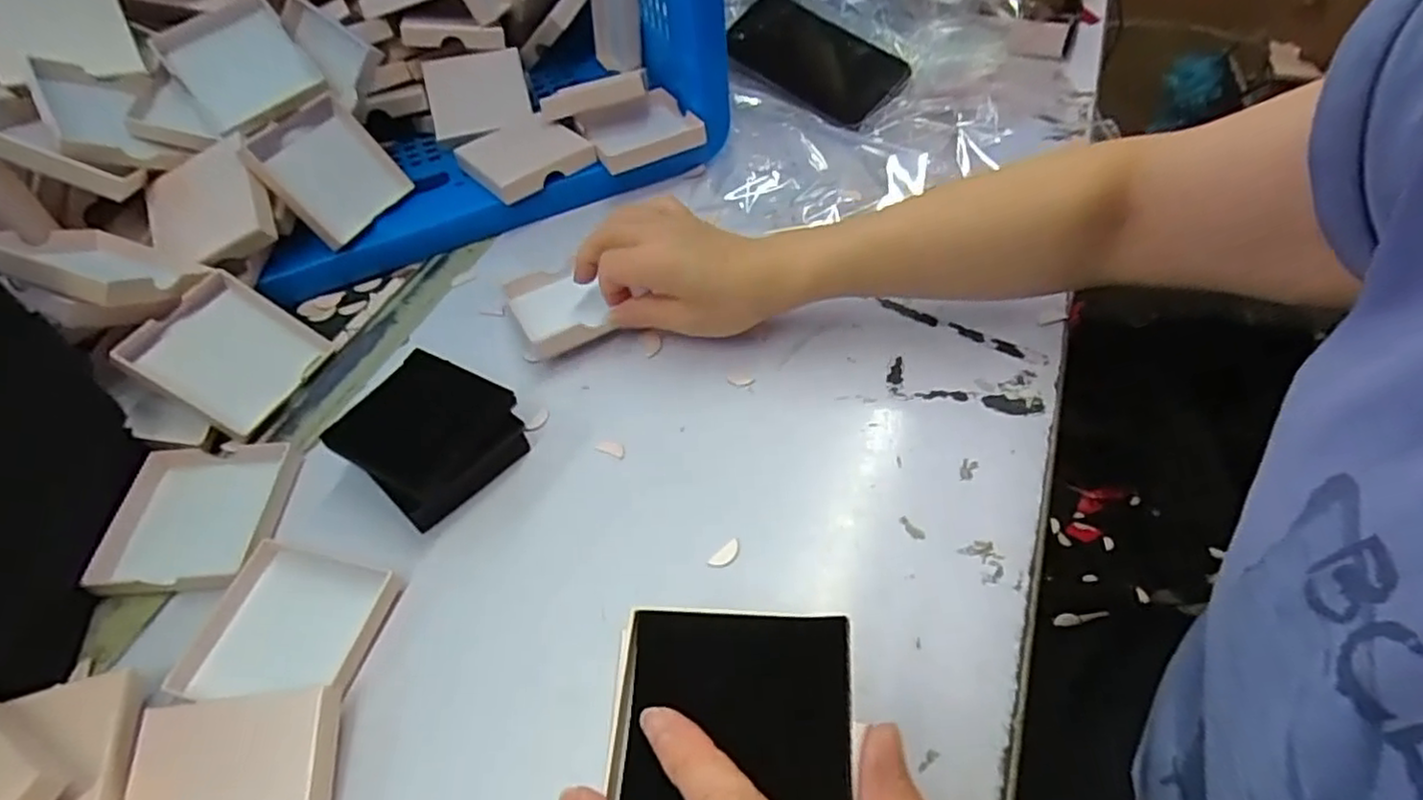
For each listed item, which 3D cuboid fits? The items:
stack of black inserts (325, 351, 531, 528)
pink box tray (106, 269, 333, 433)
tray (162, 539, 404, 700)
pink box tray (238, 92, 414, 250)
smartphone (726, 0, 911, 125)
[{"bbox_3d":[-0.149,0.022,0.375,0.079,0.037,0.075,24,56,21],"label":"stack of black inserts"},{"bbox_3d":[-0.291,-0.029,0.423,0.079,0.012,0.078,42,50,-21],"label":"pink box tray"},{"bbox_3d":[-0.194,0.105,0.326,0.080,0.016,0.074,6,52,9],"label":"tray"},{"bbox_3d":[-0.260,-0.157,0.474,0.012,0.079,0.080,-9,41,42],"label":"pink box tray"},{"bbox_3d":[0.083,-0.296,0.606,0.167,0.015,0.086,38,81,19],"label":"smartphone"}]

